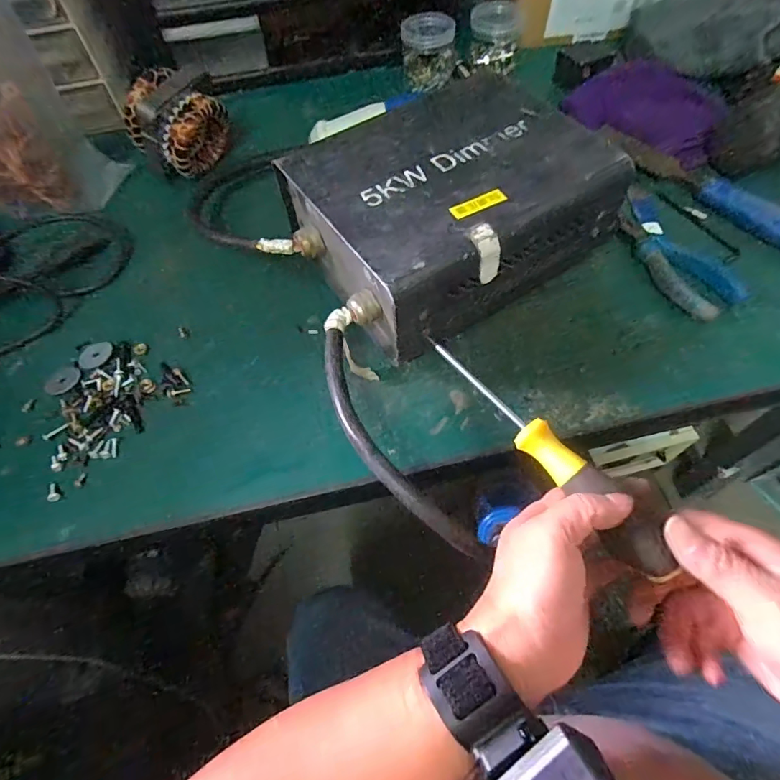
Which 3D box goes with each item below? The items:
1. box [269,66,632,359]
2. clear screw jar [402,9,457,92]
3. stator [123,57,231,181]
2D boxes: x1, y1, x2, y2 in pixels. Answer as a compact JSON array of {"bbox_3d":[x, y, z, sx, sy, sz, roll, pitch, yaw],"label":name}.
[{"bbox_3d":[0.052,-0.142,0.393,0.224,0.098,0.188,-28,62,-13],"label":"box"},{"bbox_3d":[0.047,-0.410,0.578,0.065,0.060,0.052,-5,59,0],"label":"clear screw jar"},{"bbox_3d":[-0.216,-0.275,0.494,0.060,0.079,0.092,26,66,16],"label":"stator"}]

